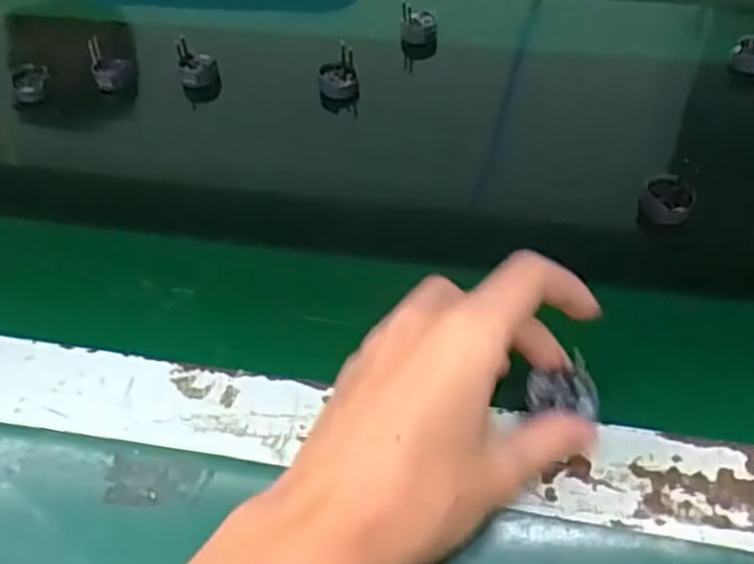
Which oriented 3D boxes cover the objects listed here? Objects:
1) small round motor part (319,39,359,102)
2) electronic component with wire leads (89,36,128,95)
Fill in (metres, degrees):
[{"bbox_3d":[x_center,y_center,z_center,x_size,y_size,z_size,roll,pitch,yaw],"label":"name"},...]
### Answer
[{"bbox_3d":[-0.027,-0.144,0.538,0.025,0.030,0.021,-6,48,-2],"label":"small round motor part"},{"bbox_3d":[-0.188,-0.155,0.550,0.023,0.033,0.027,-16,49,-11],"label":"electronic component with wire leads"}]

